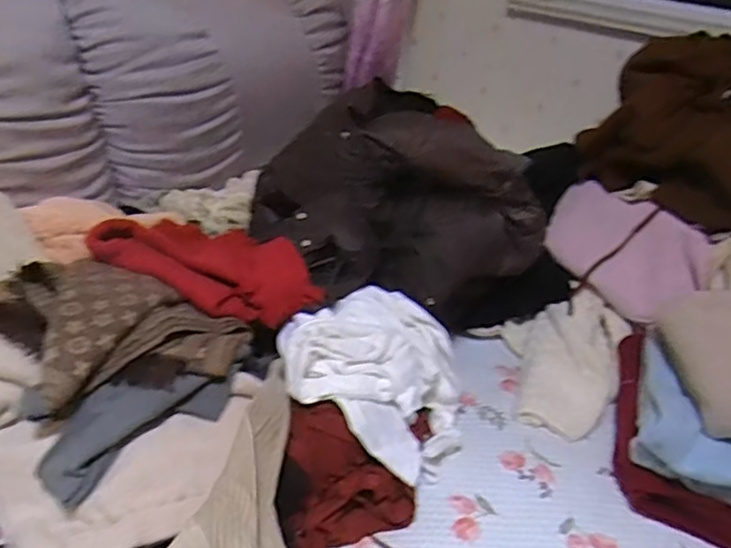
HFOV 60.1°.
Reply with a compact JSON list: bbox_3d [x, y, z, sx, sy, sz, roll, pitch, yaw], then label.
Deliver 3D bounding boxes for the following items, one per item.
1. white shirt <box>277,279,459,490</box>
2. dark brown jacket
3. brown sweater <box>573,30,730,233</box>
[{"bbox_3d":[0.006,0.157,0.915,0.262,0.156,0.245,26,36,29],"label":"white shirt"},{"bbox_3d":[0.056,-0.151,1.086,0.395,0.242,0.352,-17,38,-33],"label":"dark brown jacket"},{"bbox_3d":[0.662,-0.227,1.090,0.280,0.240,0.545,-16,38,-32],"label":"brown sweater"}]

